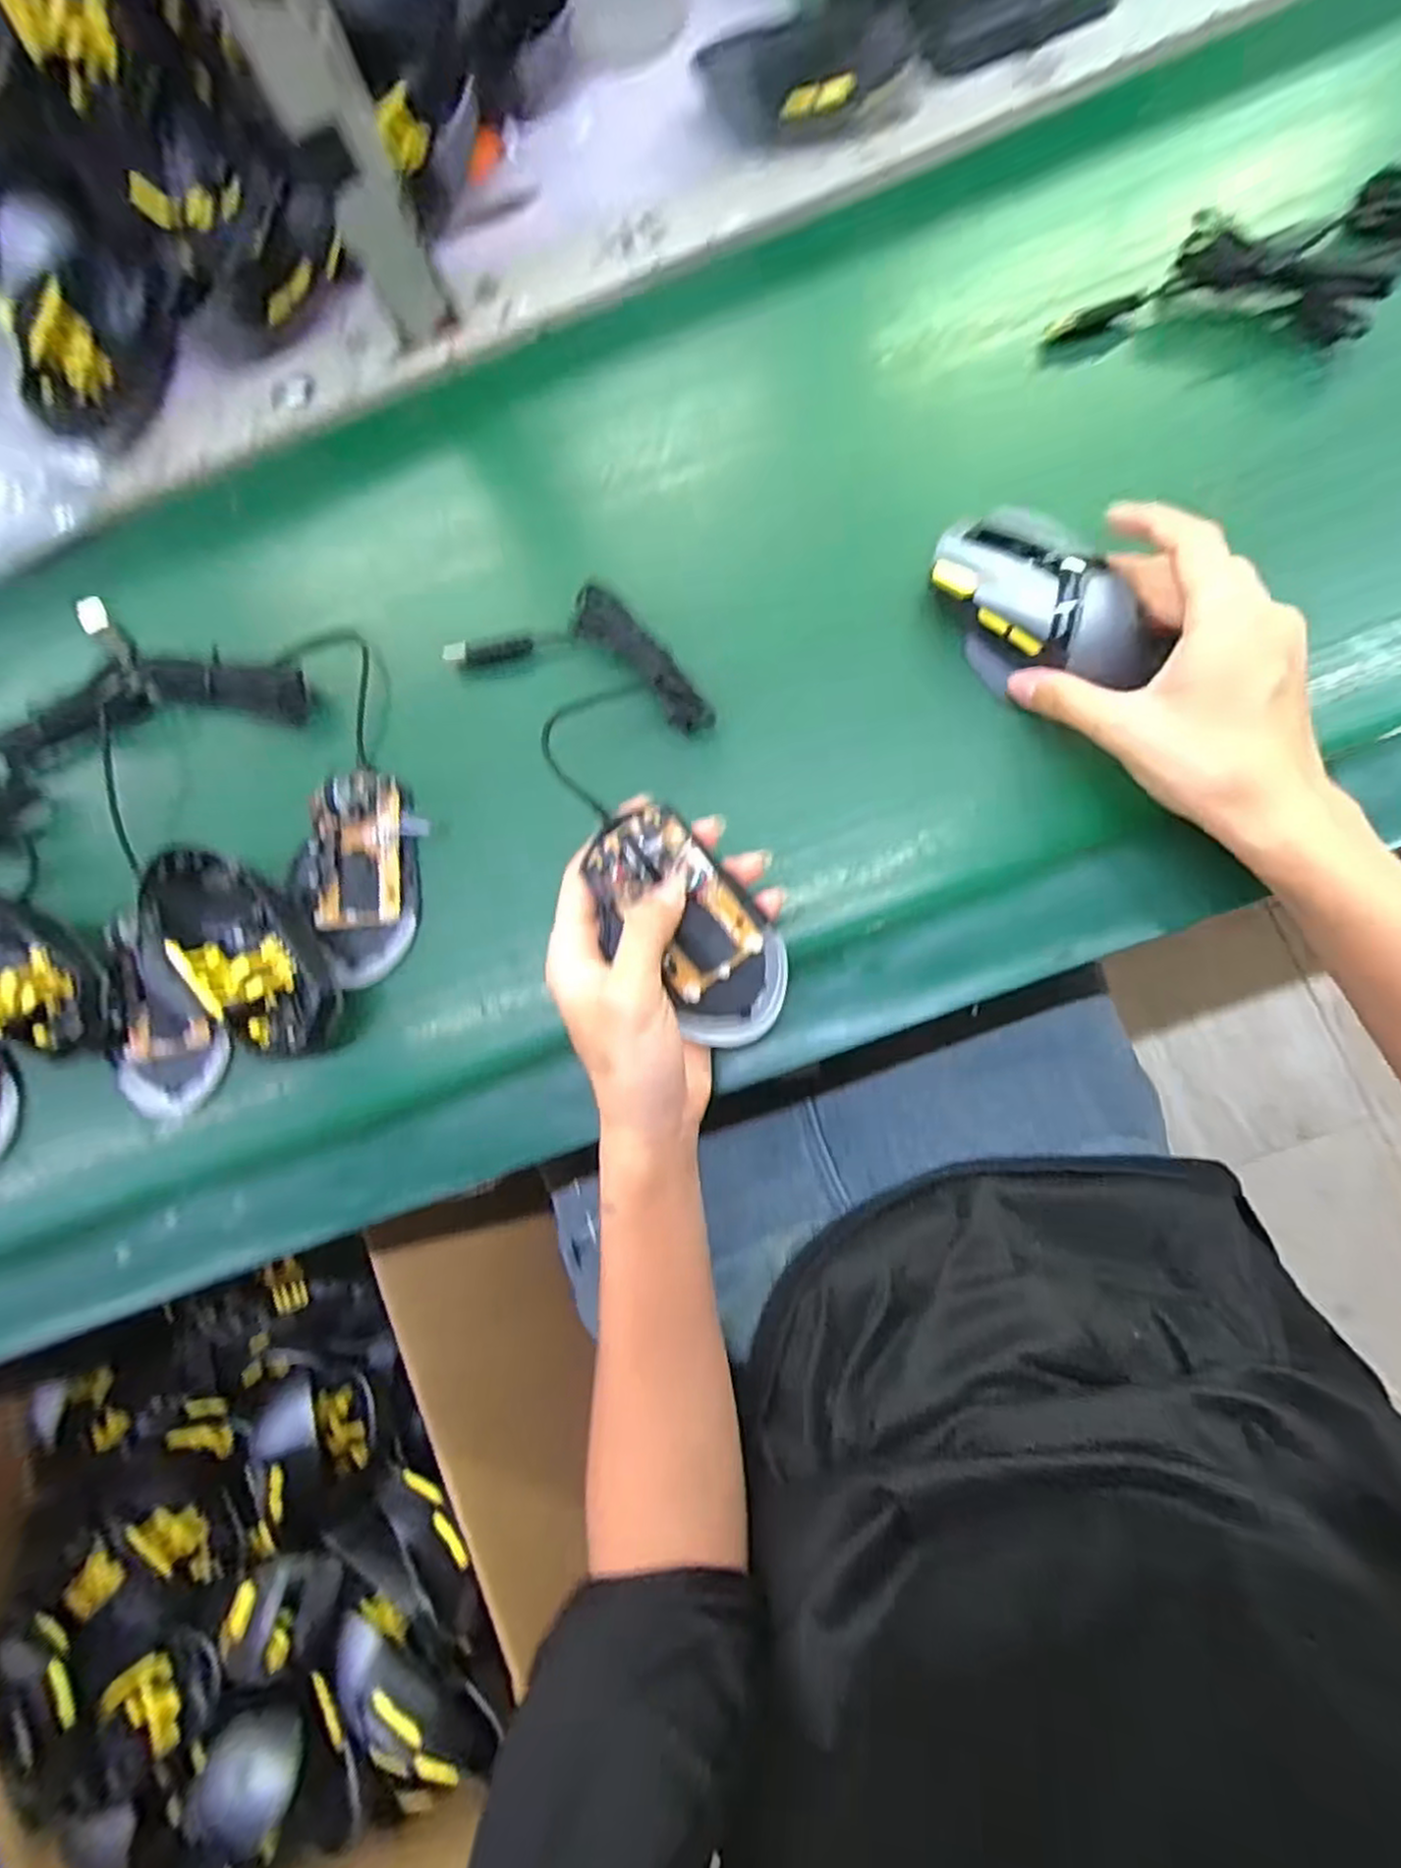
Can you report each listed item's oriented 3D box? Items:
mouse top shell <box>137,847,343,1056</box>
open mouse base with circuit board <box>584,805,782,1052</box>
[{"bbox_3d":[-0.235,0.013,0.374,0.071,0.042,0.121,-36,81,2],"label":"mouse top shell"},{"bbox_3d":[-0.004,0.000,0.321,0.058,0.030,0.114,-35,104,2],"label":"open mouse base with circuit board"}]

